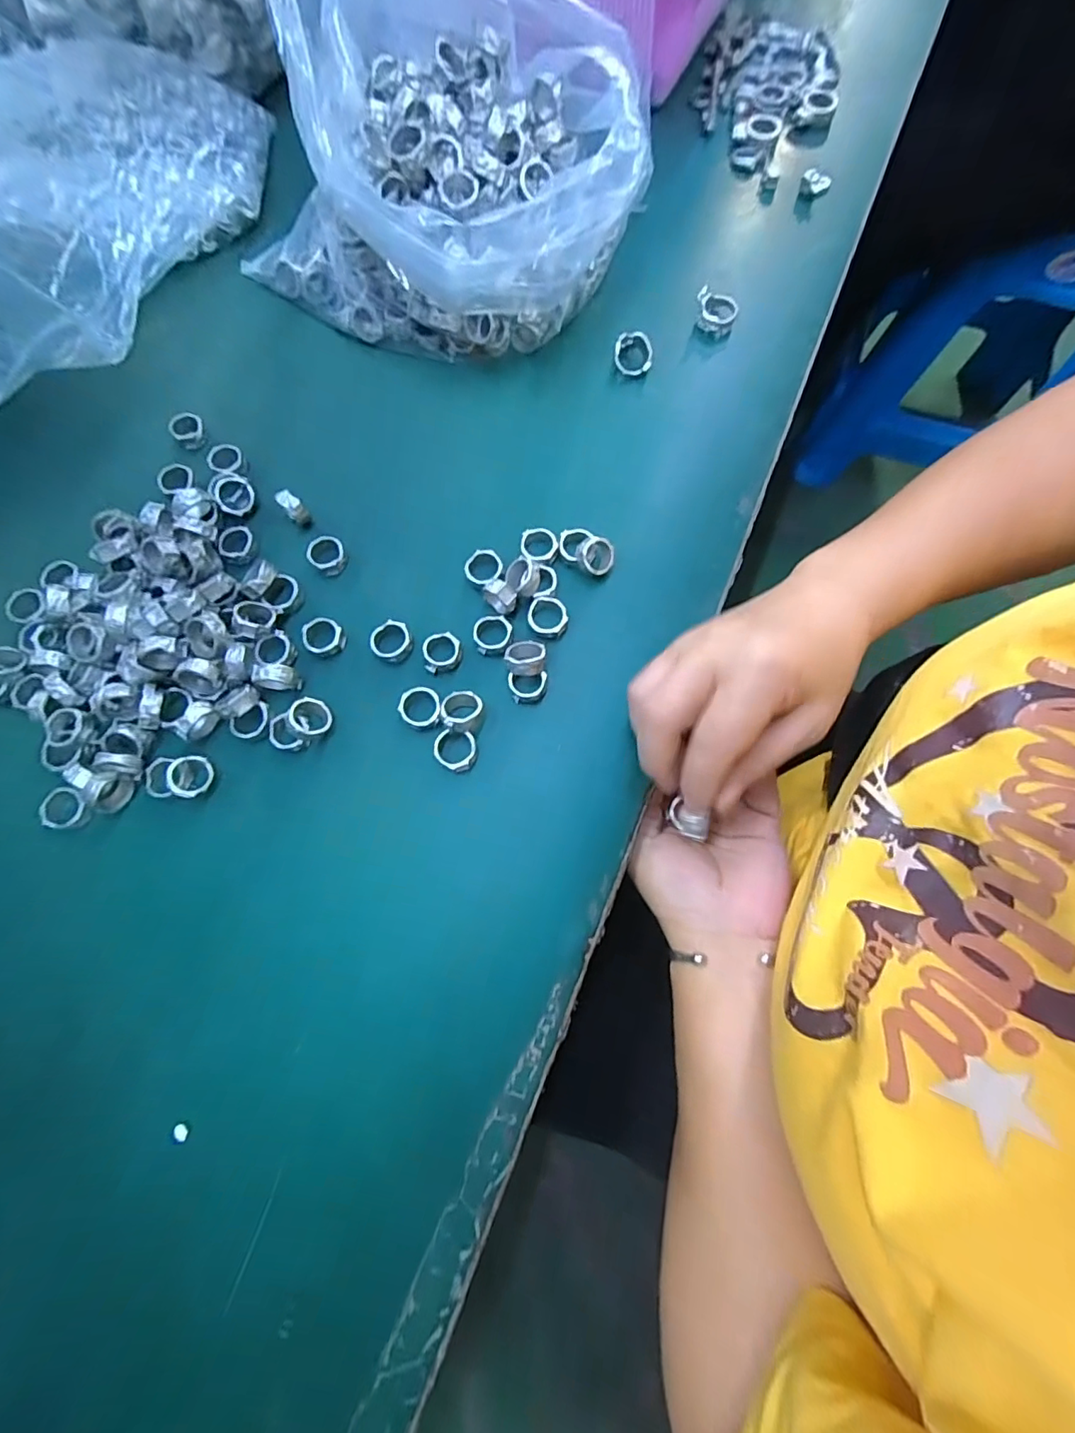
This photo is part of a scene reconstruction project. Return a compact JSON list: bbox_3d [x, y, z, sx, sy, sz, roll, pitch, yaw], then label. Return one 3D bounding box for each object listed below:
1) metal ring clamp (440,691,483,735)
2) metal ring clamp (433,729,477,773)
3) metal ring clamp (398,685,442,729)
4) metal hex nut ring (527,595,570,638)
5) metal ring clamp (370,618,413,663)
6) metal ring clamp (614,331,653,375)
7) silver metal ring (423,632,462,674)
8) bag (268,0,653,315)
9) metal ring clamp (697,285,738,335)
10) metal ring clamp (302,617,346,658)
[{"bbox_3d":[-0.040,-0.002,0.280,0.021,0.010,0.025,-16,57,-8],"label":"metal ring clamp"},{"bbox_3d":[-0.043,0.019,0.281,0.022,0.013,0.021,0,77,-1],"label":"metal ring clamp"},{"bbox_3d":[-0.063,-0.005,0.286,0.022,0.009,0.024,0,77,-1],"label":"metal ring clamp"},{"bbox_3d":[0.006,-0.056,0.296,0.023,0.005,0.024,7,77,0],"label":"metal hex nut ring"},{"bbox_3d":[-0.081,-0.042,0.296,0.022,0.006,0.023,0,77,-1],"label":"metal ring clamp"},{"bbox_3d":[0.063,-0.238,0.347,0.025,0.016,0.024,0,77,-1],"label":"metal ring clamp"},{"bbox_3d":[-0.053,-0.036,0.294,0.020,0.005,0.022,0,77,-1],"label":"silver metal ring"},{"bbox_3d":[-0.036,-0.336,0.311,0.187,0.128,0.159,-2,77,-2],"label":"bag"},{"bbox_3d":[0.120,-0.275,0.356,0.028,0.017,0.028,22,77,4],"label":"metal ring clamp"},{"bbox_3d":[-0.120,-0.045,0.298,0.023,0.006,0.021,0,77,-1],"label":"metal ring clamp"}]

